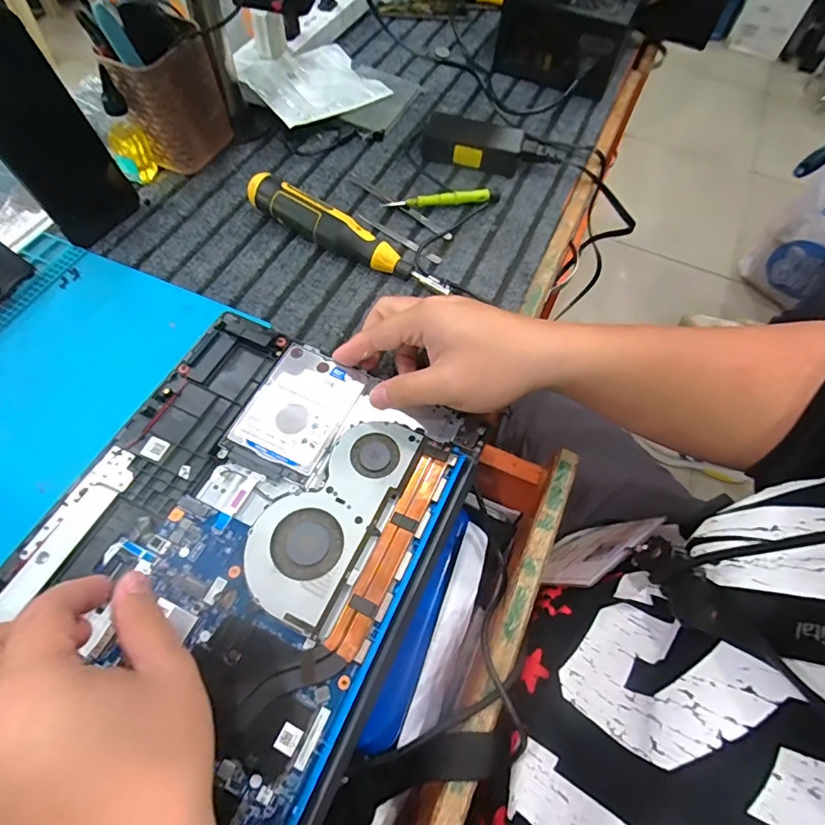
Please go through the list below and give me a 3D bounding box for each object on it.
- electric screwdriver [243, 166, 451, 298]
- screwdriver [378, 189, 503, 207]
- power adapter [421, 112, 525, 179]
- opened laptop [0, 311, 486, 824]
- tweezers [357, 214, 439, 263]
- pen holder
[{"bbox_3d":[-0.064,-0.165,0.465,0.202,0.041,0.027,30,63,13],"label":"electric screwdriver"},{"bbox_3d":[0.031,-0.221,0.517,0.120,0.016,0.014,-5,61,-6],"label":"screwdriver"},{"bbox_3d":[0.065,-0.297,0.552,0.108,0.034,0.046,18,61,7],"label":"power adapter"},{"bbox_3d":[-0.124,0.099,0.322,0.241,0.013,0.340,24,62,10],"label":"opened laptop"},{"bbox_3d":[-0.014,-0.176,0.499,0.104,0.005,0.009,37,65,16],"label":"tweezers"},{"bbox_3d":[-0.236,-0.316,0.510,0.054,0.107,0.097,23,62,10],"label":"pen holder"}]

